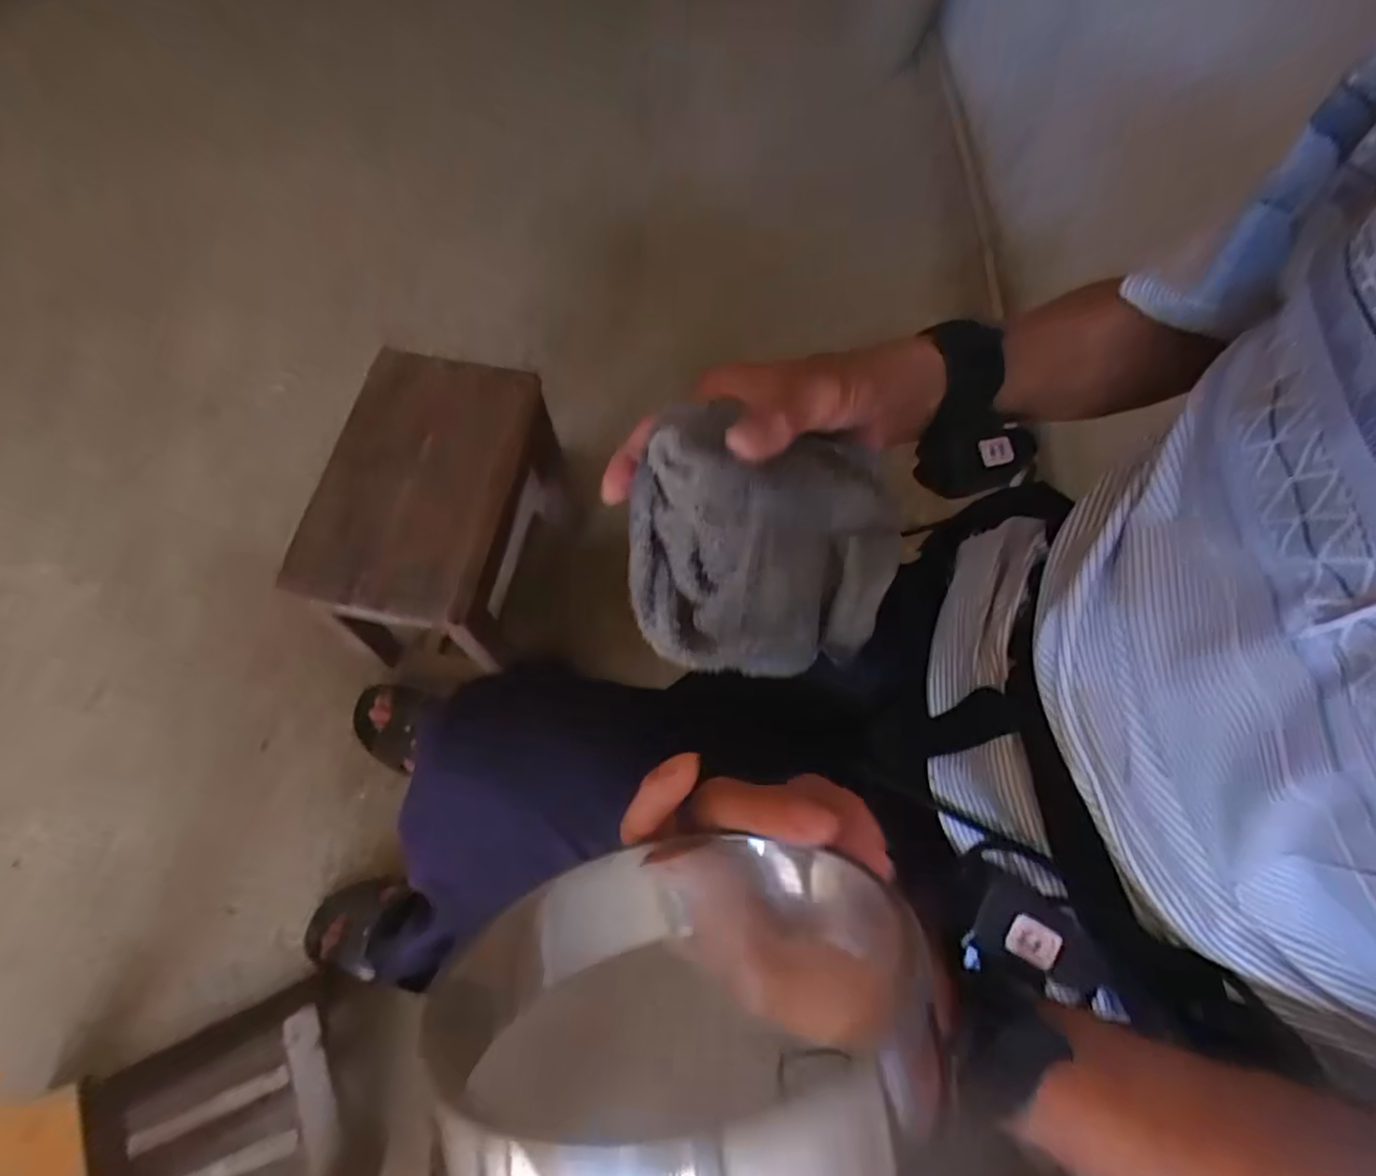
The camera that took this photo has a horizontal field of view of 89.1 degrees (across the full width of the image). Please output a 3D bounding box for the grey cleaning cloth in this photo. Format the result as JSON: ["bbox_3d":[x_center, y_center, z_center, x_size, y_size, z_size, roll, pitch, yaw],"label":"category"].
[{"bbox_3d":[0.040,-0.016,0.357,0.137,0.131,0.097,4,66,1],"label":"grey cleaning cloth"}]

